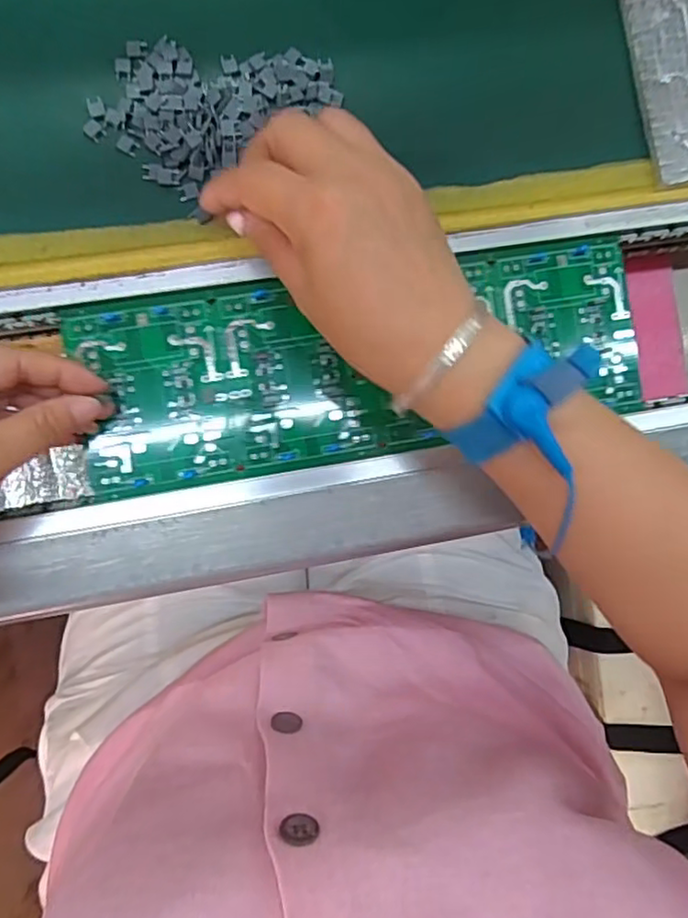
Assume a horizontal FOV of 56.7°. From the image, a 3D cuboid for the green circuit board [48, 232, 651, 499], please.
[{"bbox_3d":[0.013,-0.051,0.325,0.284,0.008,0.096,-12,96,-7],"label":"green circuit board"}]

